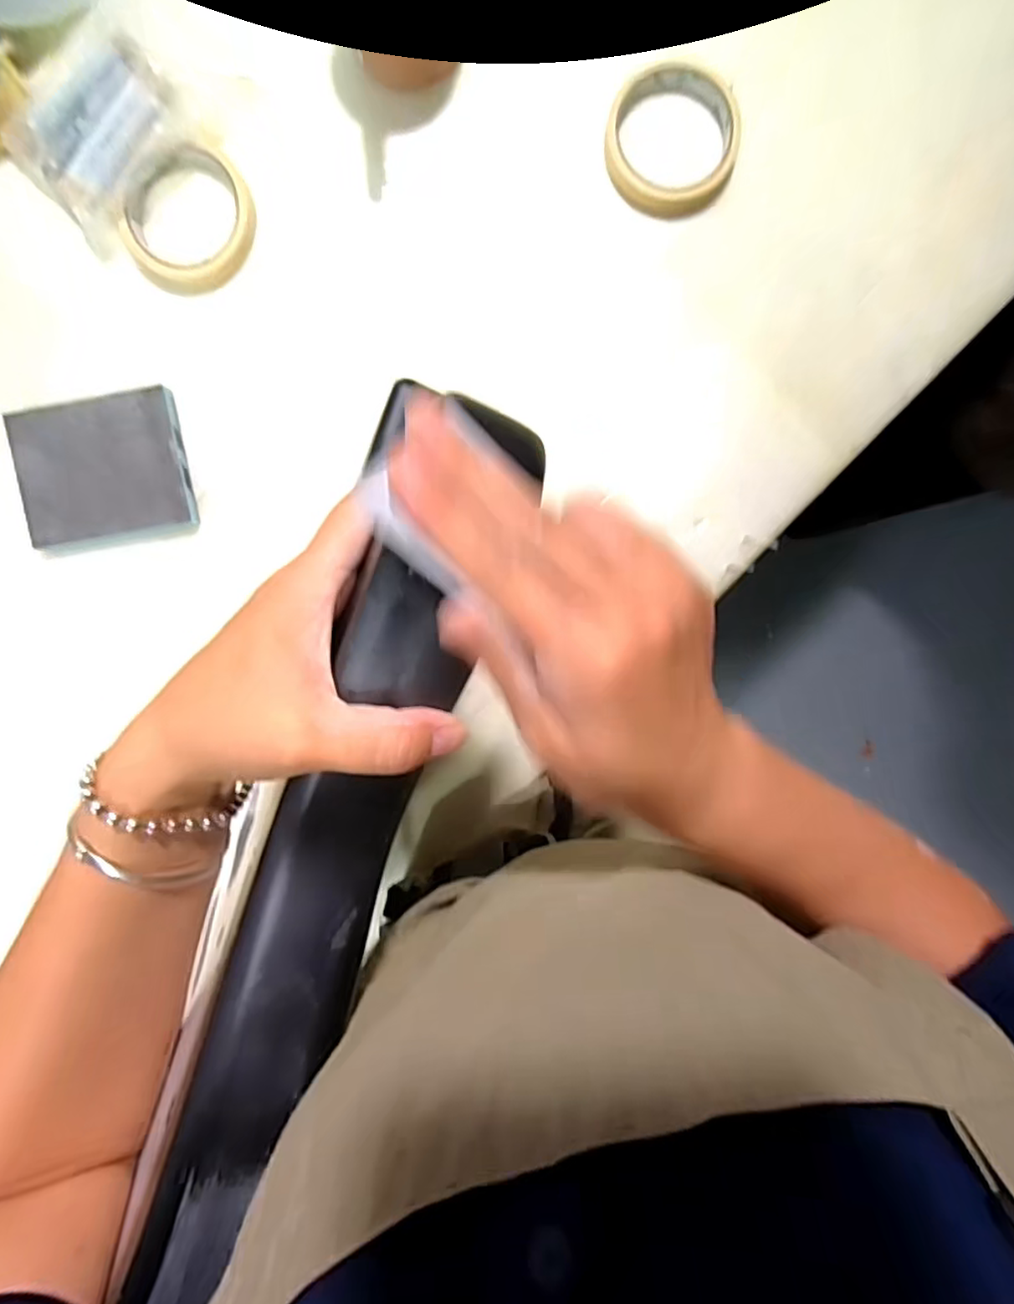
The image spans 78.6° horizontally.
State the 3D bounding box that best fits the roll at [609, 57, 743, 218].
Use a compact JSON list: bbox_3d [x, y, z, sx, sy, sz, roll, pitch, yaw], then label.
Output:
[{"bbox_3d":[0.117,-0.355,0.430,0.090,0.023,0.091,0,95,1],"label":"roll"}]

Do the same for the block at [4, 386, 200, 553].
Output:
[{"bbox_3d":[-0.290,-0.127,0.443,0.117,0.022,0.097,-10,95,2],"label":"block"}]

